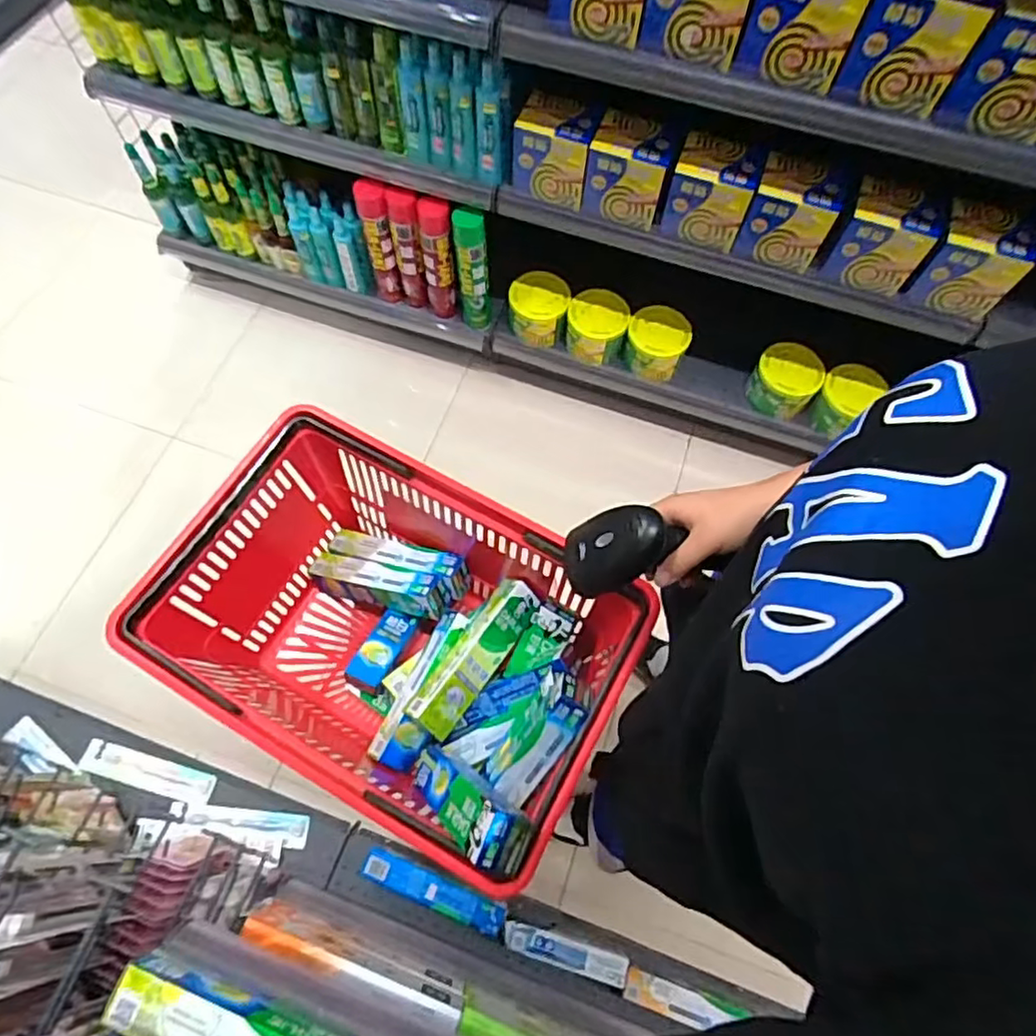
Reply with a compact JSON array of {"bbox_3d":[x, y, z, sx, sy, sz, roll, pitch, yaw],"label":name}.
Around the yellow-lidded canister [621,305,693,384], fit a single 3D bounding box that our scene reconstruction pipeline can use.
[{"bbox_3d":[0.304,-0.384,1.396,0.130,0.114,0.105,17,66,6],"label":"yellow-lidded canister"}]

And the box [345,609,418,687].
[{"bbox_3d":[-0.171,0.161,0.798,0.049,0.025,0.097,24,67,9],"label":"box"}]

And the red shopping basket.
[{"bbox_3d":[-0.130,0.145,0.732,0.457,0.264,0.312,28,68,10],"label":"red shopping basket"}]

